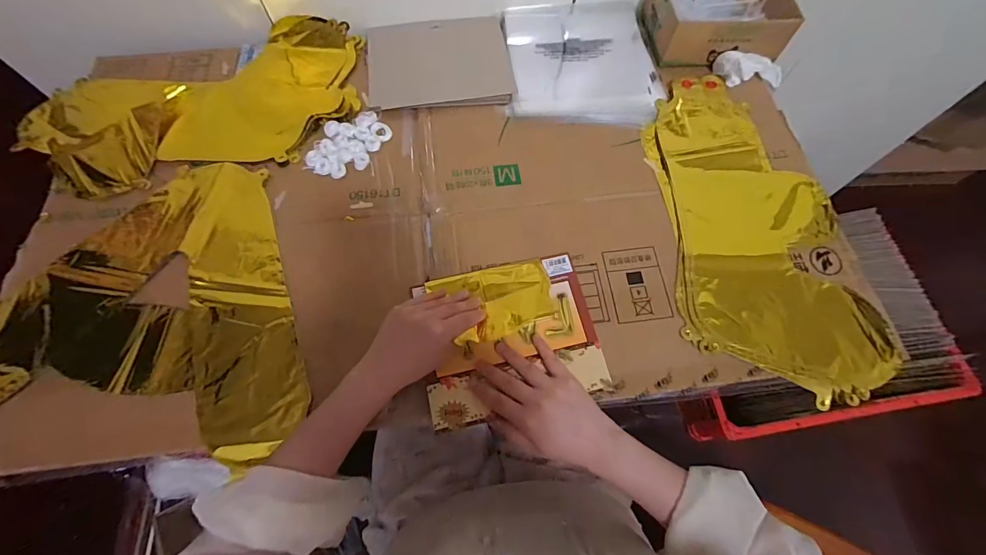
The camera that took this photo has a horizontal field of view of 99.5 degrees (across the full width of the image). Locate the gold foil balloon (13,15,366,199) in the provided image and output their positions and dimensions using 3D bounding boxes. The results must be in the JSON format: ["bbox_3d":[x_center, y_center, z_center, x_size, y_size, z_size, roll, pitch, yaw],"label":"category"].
[{"bbox_3d":[-0.394,-0.233,0.564,0.423,0.033,0.228,-15,69,-8],"label":"gold foil balloon"}]

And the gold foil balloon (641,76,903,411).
[{"bbox_3d":[0.311,-0.073,0.513,0.216,0.020,0.426,-7,68,-5],"label":"gold foil balloon"}]

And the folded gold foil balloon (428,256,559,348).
[{"bbox_3d":[0.001,0.024,0.464,0.128,0.027,0.084,-14,69,-7],"label":"folded gold foil balloon"}]

